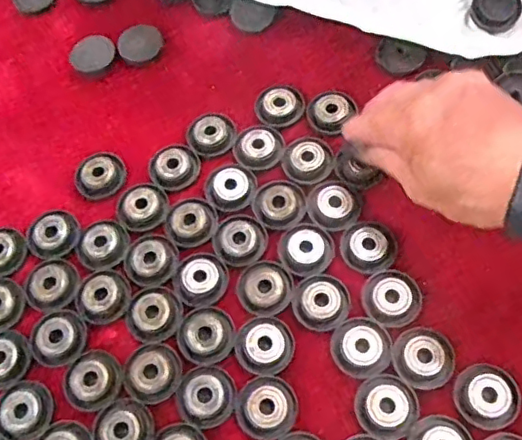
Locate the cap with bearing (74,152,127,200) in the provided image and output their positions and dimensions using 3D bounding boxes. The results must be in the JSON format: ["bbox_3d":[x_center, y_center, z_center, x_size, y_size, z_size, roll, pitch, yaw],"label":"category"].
[{"bbox_3d":[-0.106,-0.030,0.383,0.030,0.011,0.029,-1,65,3],"label":"cap with bearing"}]

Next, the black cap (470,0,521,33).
[{"bbox_3d":[0.161,-0.145,0.397,0.034,0.010,0.034,-1,86,11],"label":"black cap"}]

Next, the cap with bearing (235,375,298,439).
[{"bbox_3d":[0.003,0.100,0.312,0.032,0.004,0.032,-1,65,3],"label":"cap with bearing"}]

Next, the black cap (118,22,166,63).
[{"bbox_3d":[-0.087,-0.129,0.423,0.031,0.005,0.028,-31,67,-10],"label":"black cap"}]

